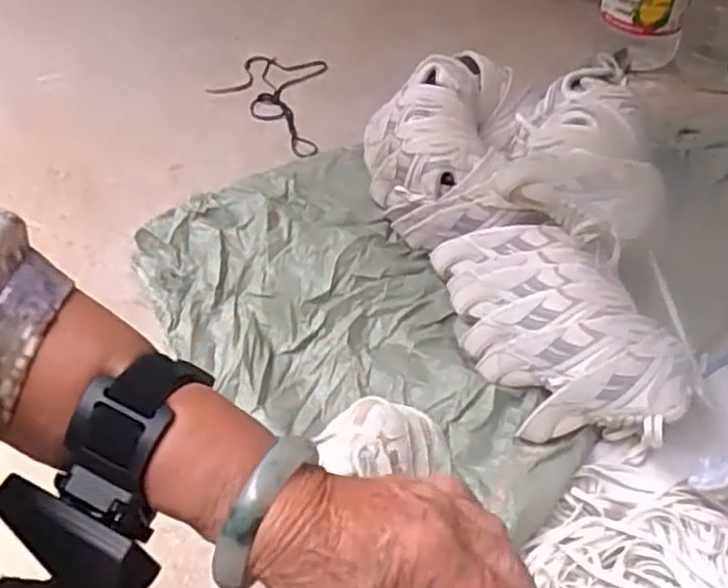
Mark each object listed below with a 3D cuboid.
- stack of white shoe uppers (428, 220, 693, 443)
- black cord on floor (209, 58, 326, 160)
[{"bbox_3d":[0.229,0.033,0.936,0.183,0.111,0.363,-17,46,-16],"label":"stack of white shoe uppers"},{"bbox_3d":[-0.135,-0.399,1.523,0.231,0.023,0.406,-28,50,-25],"label":"black cord on floor"}]

